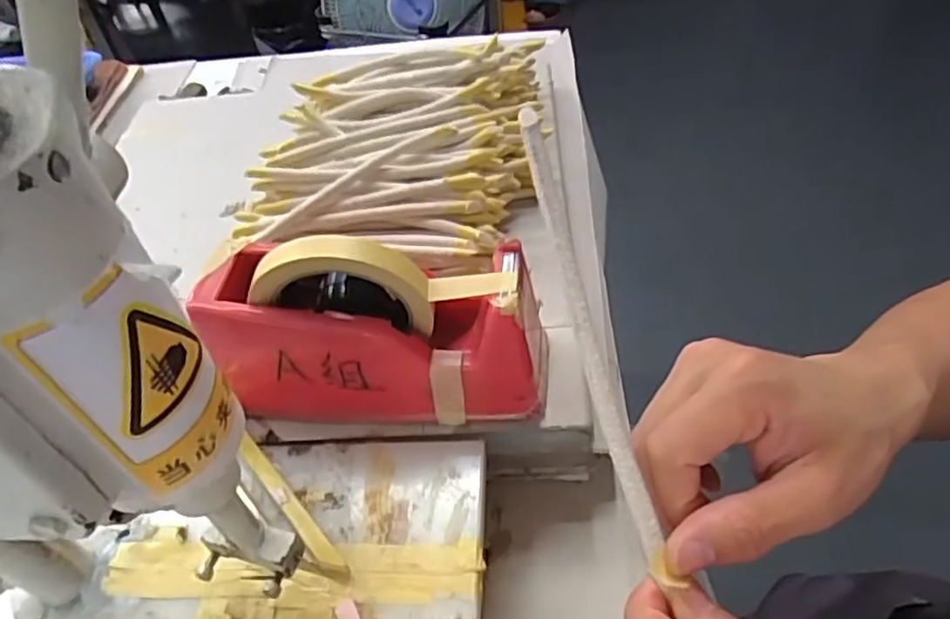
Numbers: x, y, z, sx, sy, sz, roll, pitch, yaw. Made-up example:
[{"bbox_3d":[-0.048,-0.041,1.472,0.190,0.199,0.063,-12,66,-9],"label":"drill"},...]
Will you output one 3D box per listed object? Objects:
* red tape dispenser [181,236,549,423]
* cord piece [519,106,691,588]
[{"bbox_3d":[-0.057,0.007,0.390,0.191,0.116,0.063,3,48,8],"label":"red tape dispenser"},{"bbox_3d":[0.045,0.008,0.274,0.012,0.014,0.195,-13,78,-6],"label":"cord piece"}]

